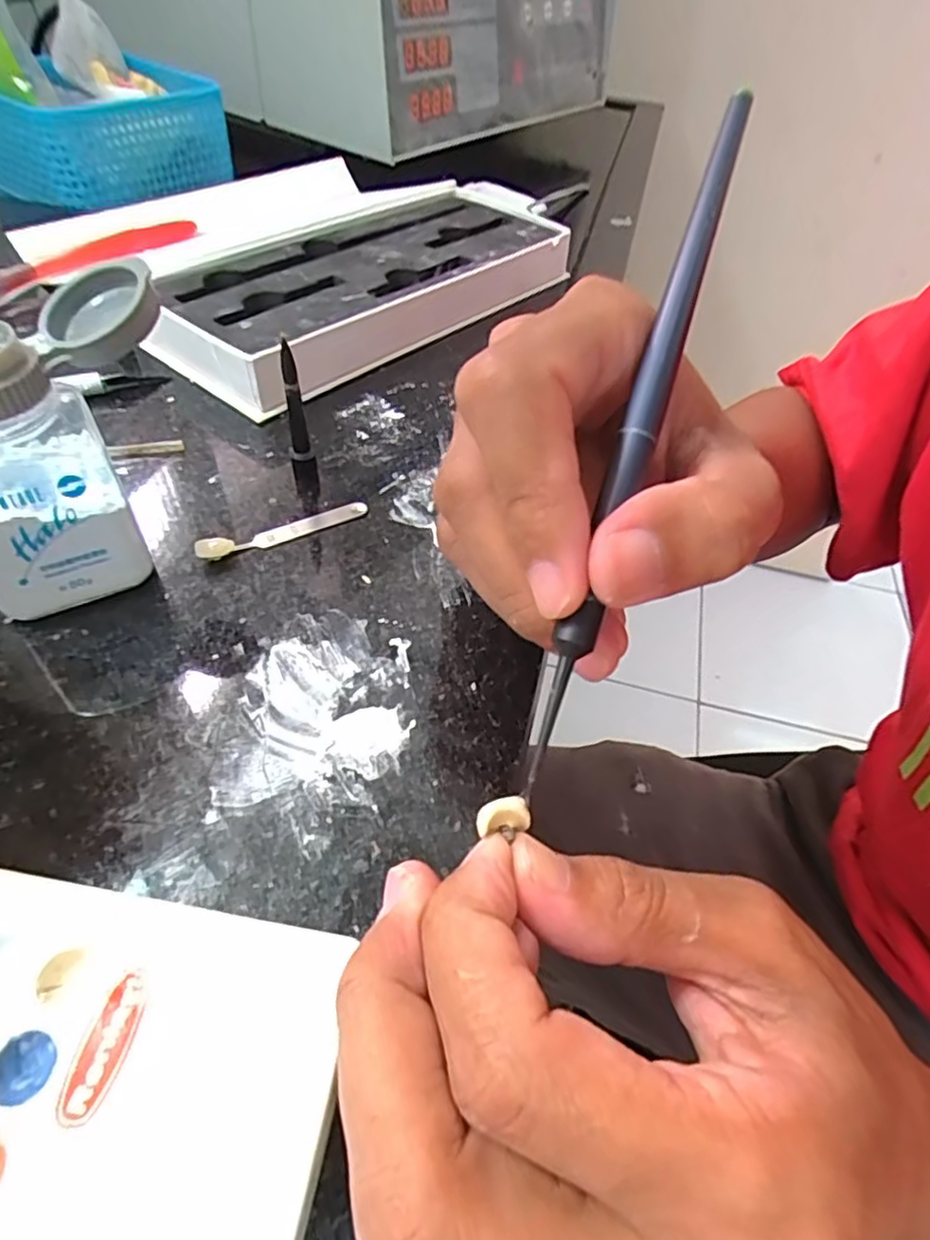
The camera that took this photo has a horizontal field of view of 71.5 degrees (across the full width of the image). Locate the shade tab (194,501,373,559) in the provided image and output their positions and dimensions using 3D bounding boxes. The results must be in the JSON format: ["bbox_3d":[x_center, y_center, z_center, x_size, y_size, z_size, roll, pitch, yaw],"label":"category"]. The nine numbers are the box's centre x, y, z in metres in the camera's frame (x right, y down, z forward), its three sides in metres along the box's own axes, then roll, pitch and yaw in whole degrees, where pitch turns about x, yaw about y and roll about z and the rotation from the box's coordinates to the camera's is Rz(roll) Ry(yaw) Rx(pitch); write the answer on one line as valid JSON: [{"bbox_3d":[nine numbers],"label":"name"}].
[{"bbox_3d":[-0.058,-0.030,0.210,0.056,0.005,0.008,-22,54,-23],"label":"shade tab"}]

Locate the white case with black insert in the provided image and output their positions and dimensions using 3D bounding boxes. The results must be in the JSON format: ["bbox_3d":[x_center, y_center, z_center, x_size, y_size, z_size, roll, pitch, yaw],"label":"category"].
[{"bbox_3d":[-0.043,-0.167,0.317,0.090,0.029,0.217,35,54,23],"label":"white case with black insert"}]

